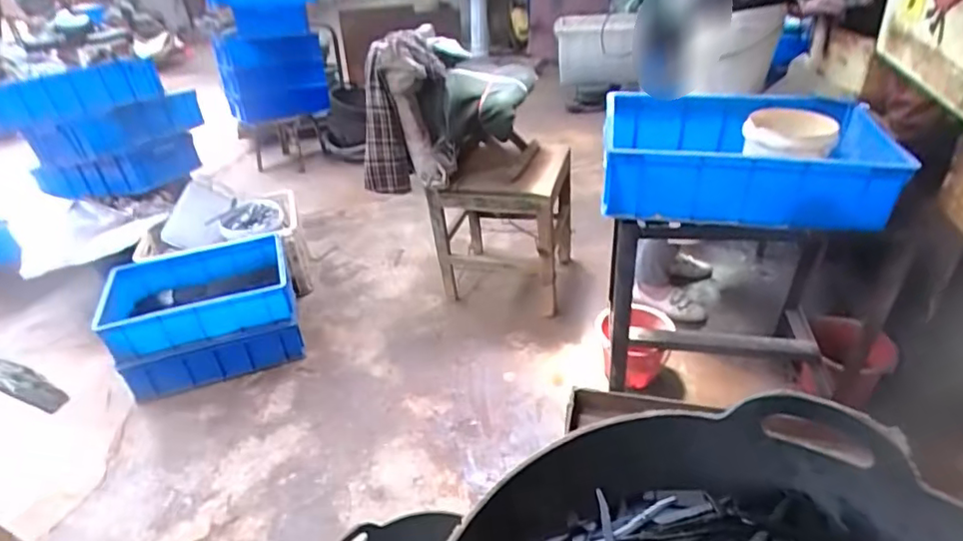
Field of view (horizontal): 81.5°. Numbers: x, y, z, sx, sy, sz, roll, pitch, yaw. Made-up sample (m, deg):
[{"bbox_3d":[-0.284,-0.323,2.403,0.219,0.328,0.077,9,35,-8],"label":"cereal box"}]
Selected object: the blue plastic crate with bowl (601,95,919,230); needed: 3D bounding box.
[{"bbox_3d":[0.504,-0.240,1.117,0.507,0.172,0.368,1,33,8],"label":"blue plastic crate with bowl"}]

